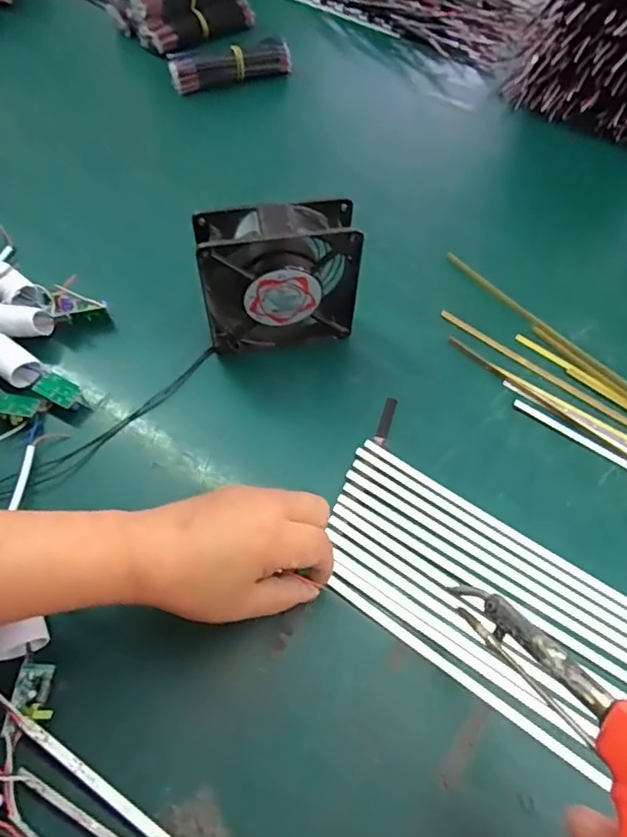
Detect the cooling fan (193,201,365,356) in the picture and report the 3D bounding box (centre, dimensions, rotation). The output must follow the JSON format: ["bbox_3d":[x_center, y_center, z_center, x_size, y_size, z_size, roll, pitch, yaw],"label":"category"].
[{"bbox_3d":[-0.027,-0.107,0.450,0.119,0.120,0.038,-8,59,-6],"label":"cooling fan"}]

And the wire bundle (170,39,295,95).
[{"bbox_3d":[-0.100,-0.437,0.701,0.153,0.037,0.026,-19,61,-12],"label":"wire bundle"}]

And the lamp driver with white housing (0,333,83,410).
[{"bbox_3d":[-0.227,-0.034,0.451,0.090,0.030,0.028,31,63,16],"label":"lamp driver with white housing"}]

